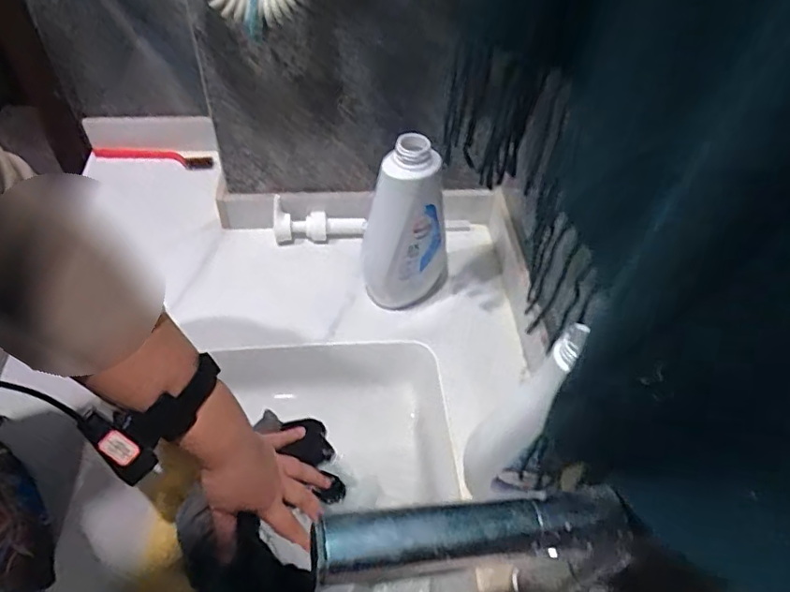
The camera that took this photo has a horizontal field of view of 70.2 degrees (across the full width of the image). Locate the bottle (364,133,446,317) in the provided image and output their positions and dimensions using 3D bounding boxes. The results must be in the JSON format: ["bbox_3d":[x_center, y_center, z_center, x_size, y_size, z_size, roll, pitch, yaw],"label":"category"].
[{"bbox_3d":[0.014,-0.062,0.587,0.089,0.213,0.055,8,49,2],"label":"bottle"}]

